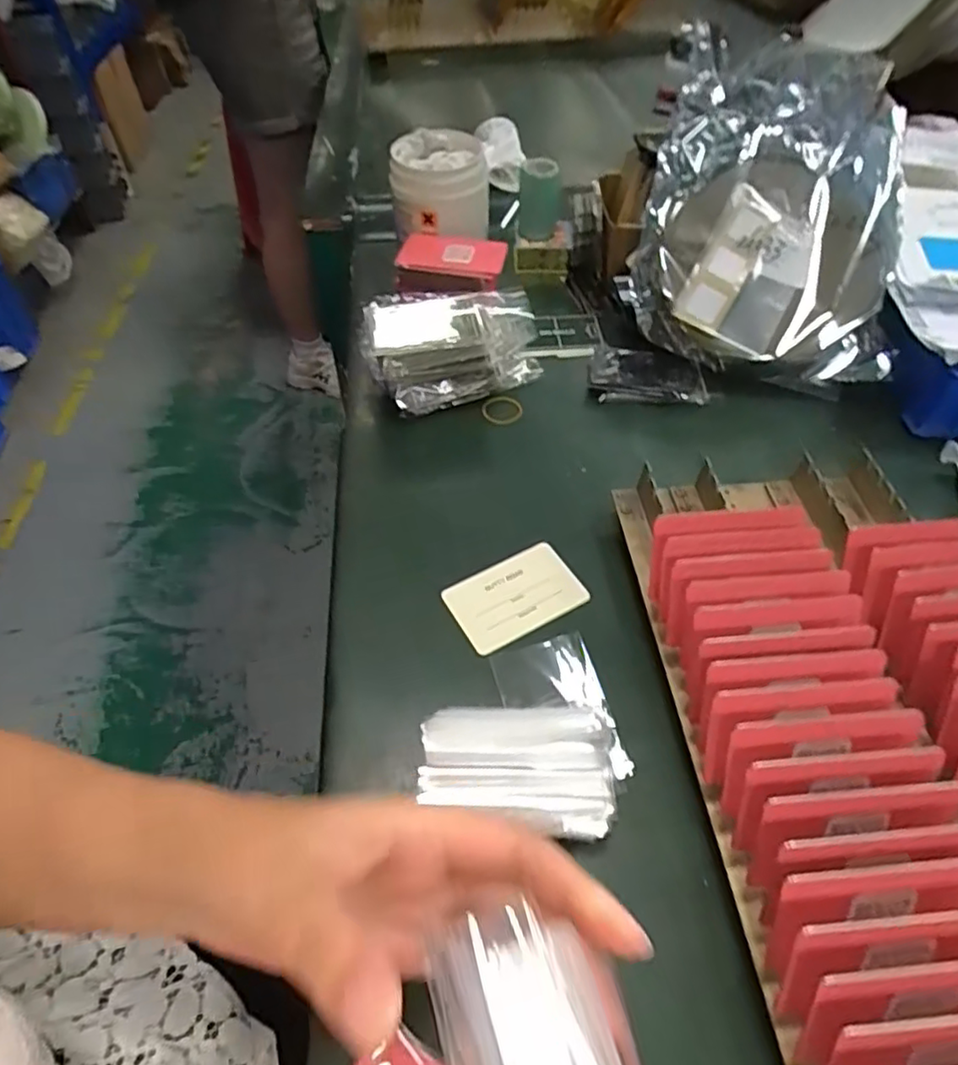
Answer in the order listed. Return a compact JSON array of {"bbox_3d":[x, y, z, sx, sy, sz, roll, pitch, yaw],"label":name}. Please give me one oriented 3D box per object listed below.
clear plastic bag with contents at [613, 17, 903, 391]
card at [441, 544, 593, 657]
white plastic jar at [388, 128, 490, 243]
[{"bbox_3d":[0.235,-0.269,0.528,0.204,0.055,0.273,4,86,10],"label":"clear plastic bag with contents"},{"bbox_3d":[0.024,0.042,0.419,0.084,0.004,0.054,-24,55,-17],"label":"card"},{"bbox_3d":[-0.039,-0.337,0.644,0.093,0.093,0.097,-4,52,-3],"label":"white plastic jar"}]

